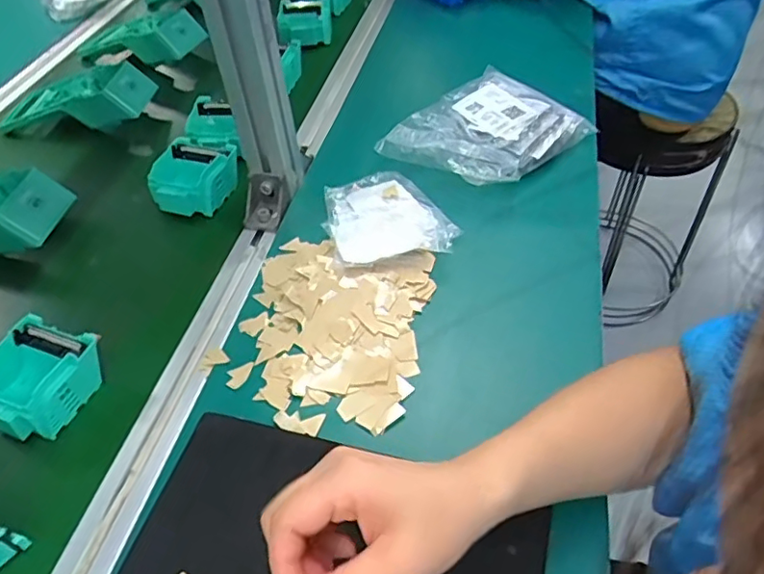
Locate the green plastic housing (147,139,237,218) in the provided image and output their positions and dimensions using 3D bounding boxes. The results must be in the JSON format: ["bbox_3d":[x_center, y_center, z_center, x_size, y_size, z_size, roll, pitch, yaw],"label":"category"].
[{"bbox_3d":[-0.197,-0.119,0.612,0.080,0.042,0.092,13,51,19],"label":"green plastic housing"}]

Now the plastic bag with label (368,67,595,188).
[{"bbox_3d":[0.110,-0.167,0.619,0.183,0.037,0.139,-35,53,-22],"label":"plastic bag with label"}]

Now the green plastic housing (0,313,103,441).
[{"bbox_3d":[-0.267,0.073,0.452,0.079,0.044,0.084,11,51,18],"label":"green plastic housing"}]

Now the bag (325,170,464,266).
[{"bbox_3d":[0.006,-0.071,0.557,0.116,0.016,0.123,-11,48,-2],"label":"bag"}]

